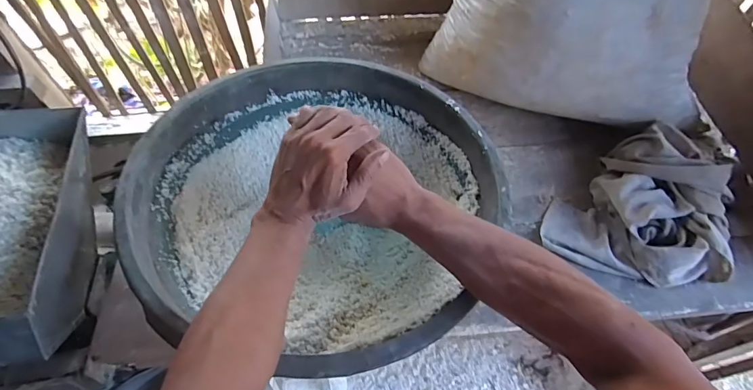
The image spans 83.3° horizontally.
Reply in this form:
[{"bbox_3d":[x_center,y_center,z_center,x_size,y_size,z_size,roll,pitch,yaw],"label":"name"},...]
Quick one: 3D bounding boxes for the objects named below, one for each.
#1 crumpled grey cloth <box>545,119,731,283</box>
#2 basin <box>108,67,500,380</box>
[{"bbox_3d":[0.449,0.023,0.671,0.285,0.104,0.239,-38,65,-25],"label":"crumpled grey cloth"},{"bbox_3d":[-0.071,0.009,0.550,0.415,0.148,0.414,2,56,-2],"label":"basin"}]

